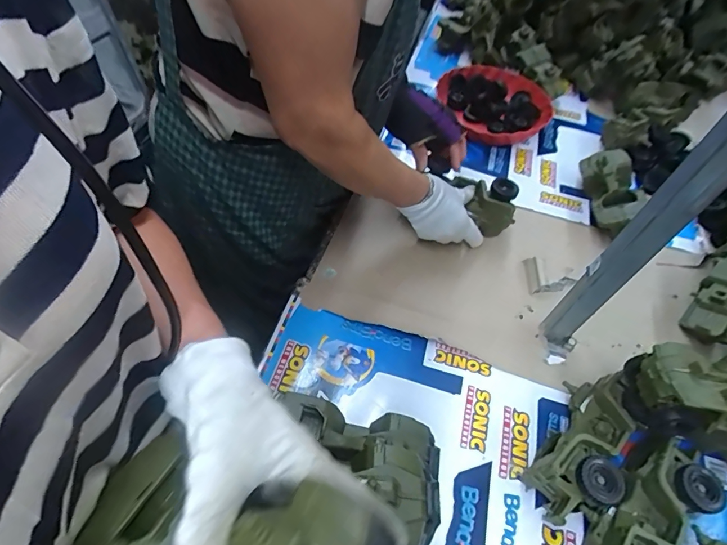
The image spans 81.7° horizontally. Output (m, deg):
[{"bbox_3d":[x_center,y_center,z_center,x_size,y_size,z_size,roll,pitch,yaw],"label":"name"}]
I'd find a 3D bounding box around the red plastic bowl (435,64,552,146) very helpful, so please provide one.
[{"bbox_3d":[0.283,-0.360,0.910,0.203,0.057,0.253,-16,58,-16],"label":"red plastic bowl"}]

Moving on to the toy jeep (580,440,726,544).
[{"bbox_3d":[0.295,0.260,0.439,0.177,0.081,0.092,-31,63,-24],"label":"toy jeep"}]

